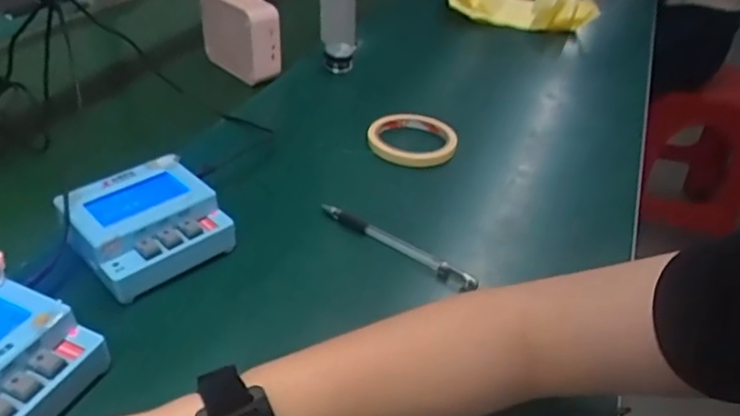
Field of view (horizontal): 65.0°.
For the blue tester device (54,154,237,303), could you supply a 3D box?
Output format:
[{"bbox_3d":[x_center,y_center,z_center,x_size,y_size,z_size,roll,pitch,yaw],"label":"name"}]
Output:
[{"bbox_3d":[-0.177,0.012,0.463,0.105,0.042,0.102,-26,45,-34],"label":"blue tester device"}]

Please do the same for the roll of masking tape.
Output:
[{"bbox_3d":[0.046,-0.075,0.636,0.093,0.020,0.093,2,36,-2],"label":"roll of masking tape"}]

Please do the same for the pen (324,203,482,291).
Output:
[{"bbox_3d":[0.022,0.032,0.496,0.154,0.017,0.009,27,43,29],"label":"pen"}]

